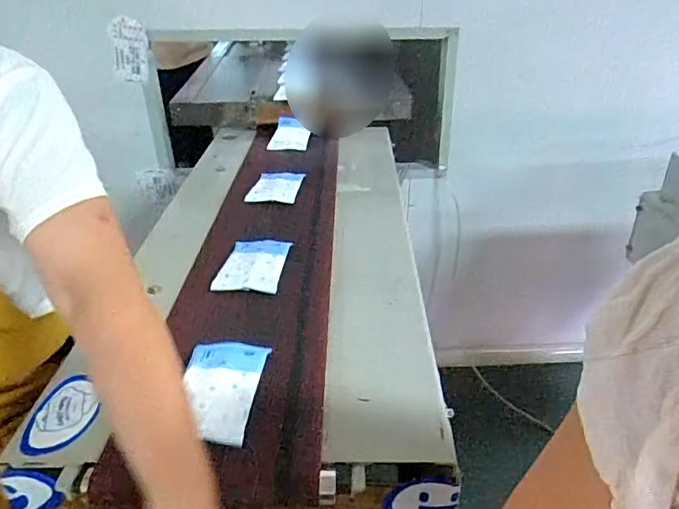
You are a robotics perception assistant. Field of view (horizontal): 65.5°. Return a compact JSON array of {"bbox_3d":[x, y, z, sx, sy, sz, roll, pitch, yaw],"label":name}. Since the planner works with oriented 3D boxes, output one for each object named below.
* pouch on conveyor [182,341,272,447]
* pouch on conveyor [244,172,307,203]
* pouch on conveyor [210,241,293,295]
[{"bbox_3d":[-0.127,0.135,0.546,0.084,0.015,0.135,3,32,5],"label":"pouch on conveyor"},{"bbox_3d":[-0.117,-0.134,1.006,0.087,0.019,0.117,5,32,8],"label":"pouch on conveyor"},{"bbox_3d":[-0.121,0.011,0.763,0.085,0.016,0.132,3,32,5],"label":"pouch on conveyor"}]

